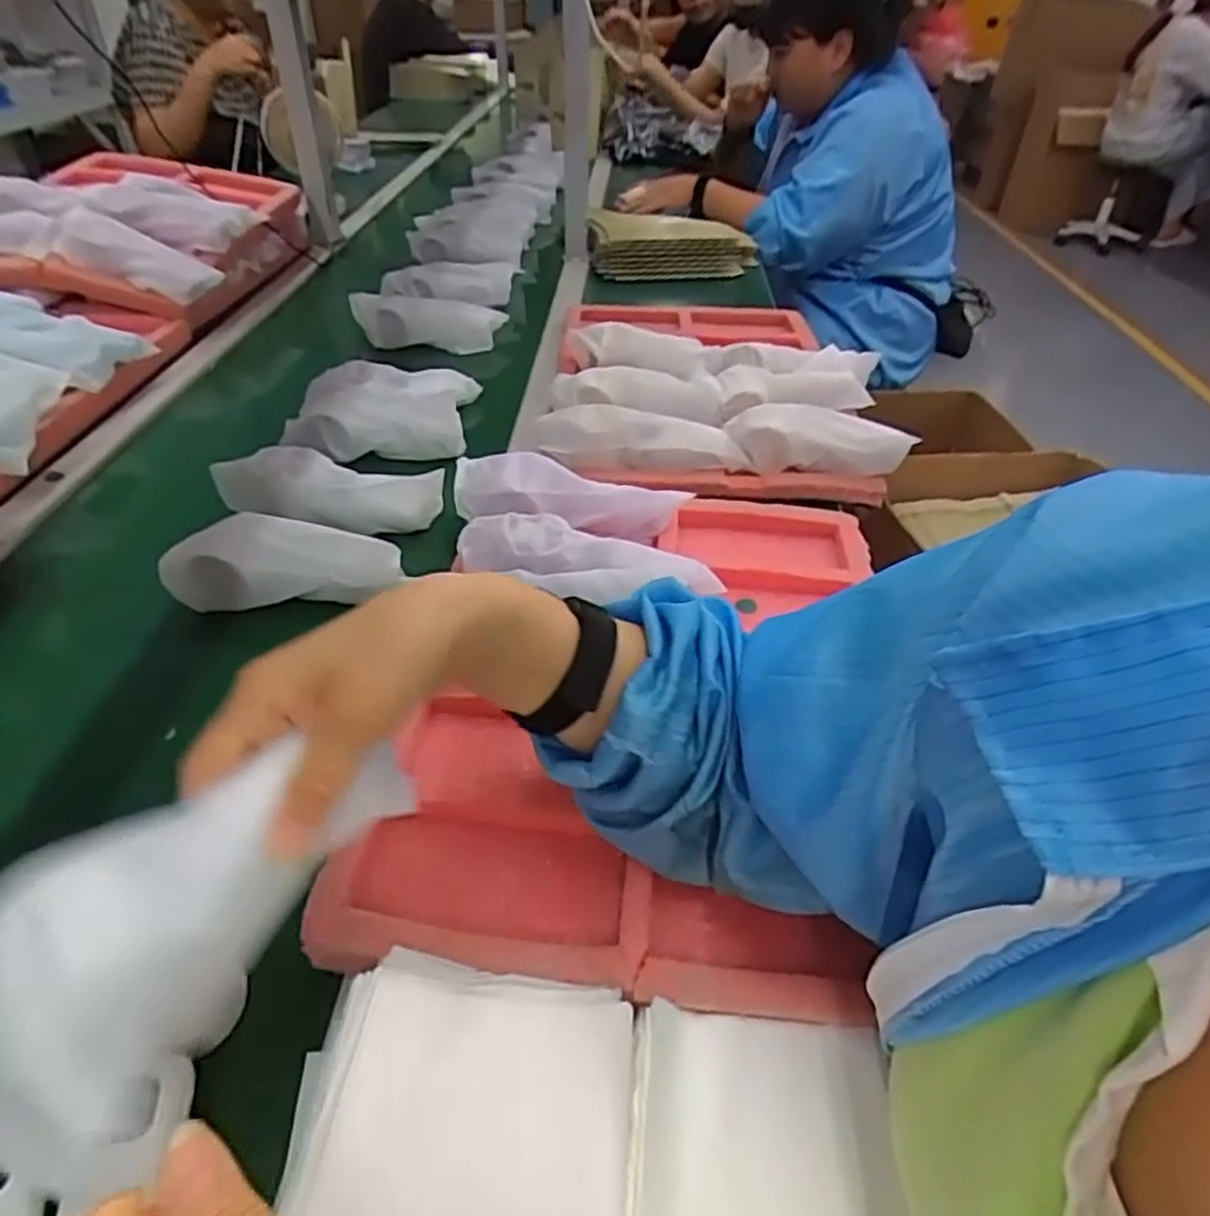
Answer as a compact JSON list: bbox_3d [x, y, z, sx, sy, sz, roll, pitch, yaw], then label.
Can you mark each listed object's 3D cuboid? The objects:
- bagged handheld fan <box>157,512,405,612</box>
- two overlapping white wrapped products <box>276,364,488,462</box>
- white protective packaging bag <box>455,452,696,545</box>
[{"bbox_3d":[-0.256,-0.039,0.606,0.178,0.058,0.049,-3,40,-5],"label":"bagged handheld fan"},{"bbox_3d":[-0.242,-0.215,0.824,0.225,0.062,0.133,-11,42,-14],"label":"two overlapping white wrapped products"},{"bbox_3d":[-0.029,-0.093,0.650,0.193,0.049,0.057,9,39,-10],"label":"white protective packaging bag"}]

